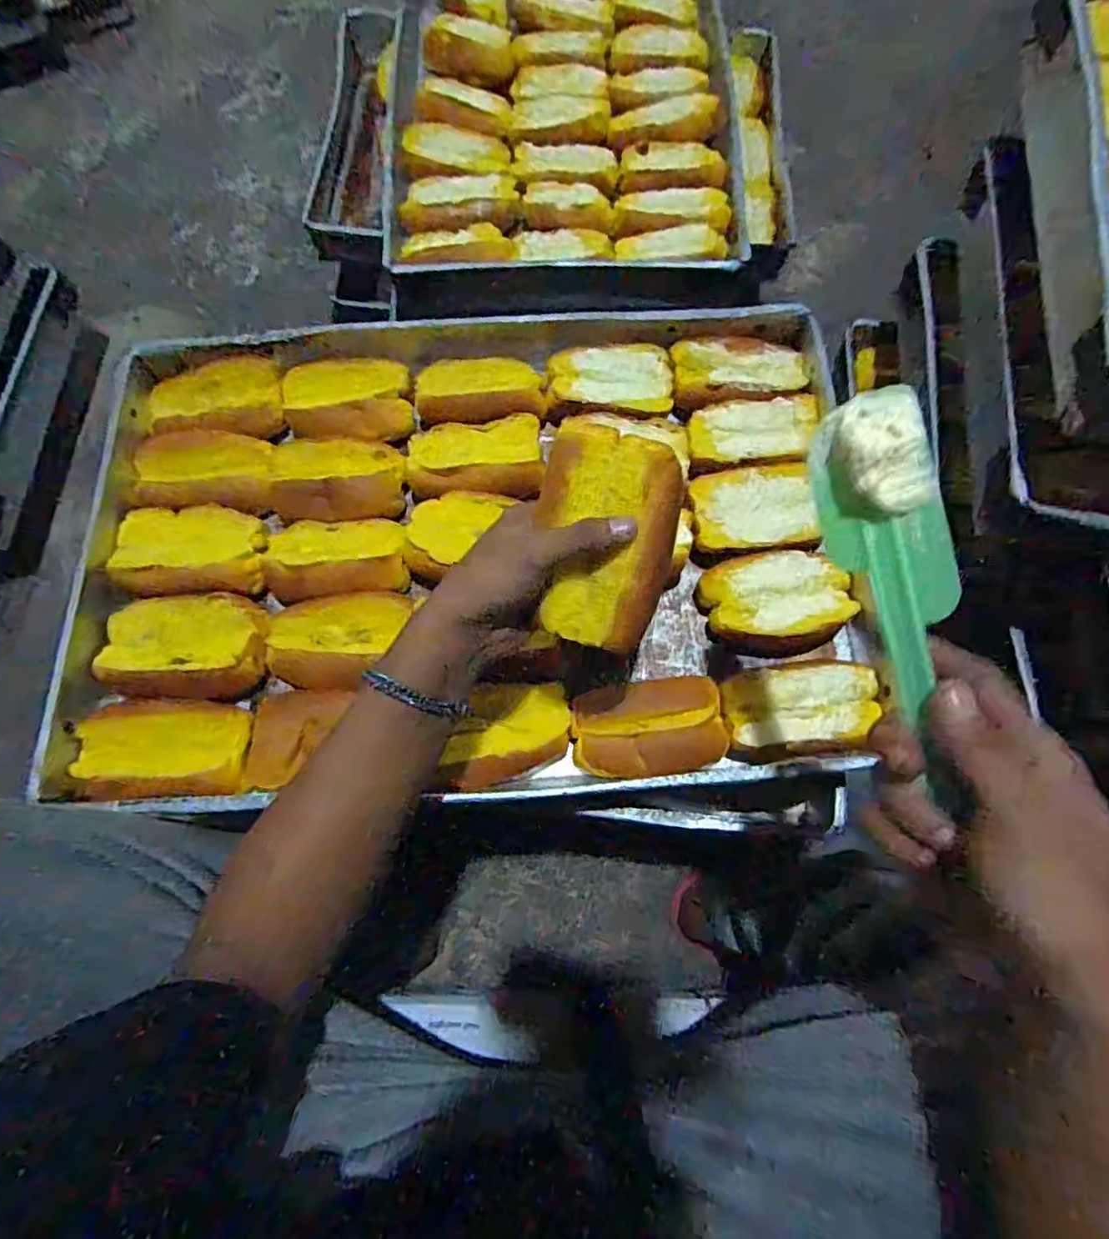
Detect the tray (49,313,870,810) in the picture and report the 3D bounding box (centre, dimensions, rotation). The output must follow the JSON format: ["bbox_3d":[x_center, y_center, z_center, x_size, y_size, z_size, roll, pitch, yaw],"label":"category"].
[{"bbox_3d":[-0.066,-0.071,0.517,0.603,0.067,0.403,-4,72,0],"label":"tray"}]

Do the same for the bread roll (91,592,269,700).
[{"bbox_3d":[-0.288,0.022,0.487,0.116,0.033,0.077,0,72,1],"label":"bread roll"}]

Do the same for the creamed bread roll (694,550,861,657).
[{"bbox_3d":[0.170,-0.013,0.499,0.102,0.036,0.083,-12,72,-3],"label":"creamed bread roll"}]

